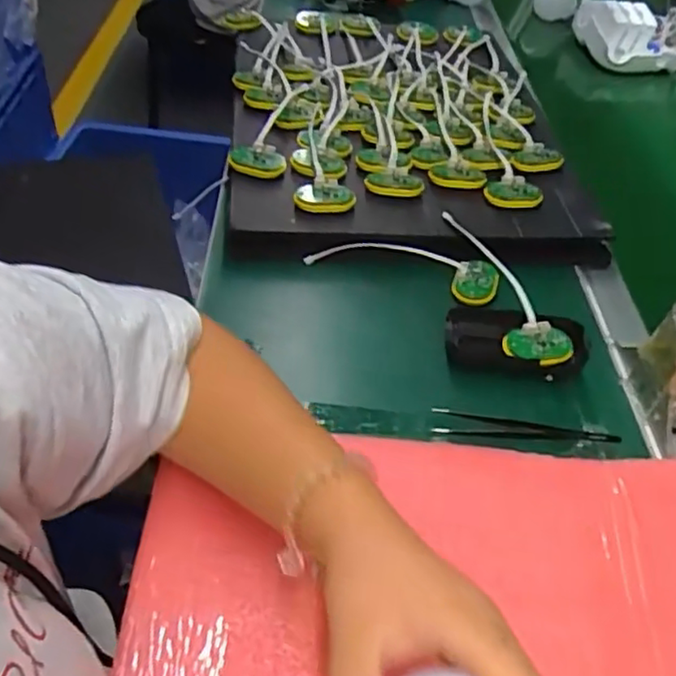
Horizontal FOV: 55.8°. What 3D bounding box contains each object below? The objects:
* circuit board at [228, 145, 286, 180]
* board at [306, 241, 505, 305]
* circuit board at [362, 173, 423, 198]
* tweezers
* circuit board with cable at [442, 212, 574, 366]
[{"bbox_3d":[-0.078,-0.169,0.613,0.056,0.020,0.029,8,46,0],"label":"circuit board"},{"bbox_3d":[0.056,-0.062,0.563,0.172,0.019,0.041,8,46,1],"label":"board"},{"bbox_3d":[0.053,-0.144,0.604,0.054,0.011,0.024,3,46,-4],"label":"circuit board"},{"bbox_3d":[0.136,0.068,0.467,0.133,0.005,0.024,9,46,1],"label":"tweezers"},{"bbox_3d":[0.140,-0.045,0.543,0.050,0.028,0.170,-6,48,-13],"label":"circuit board with cable"}]

